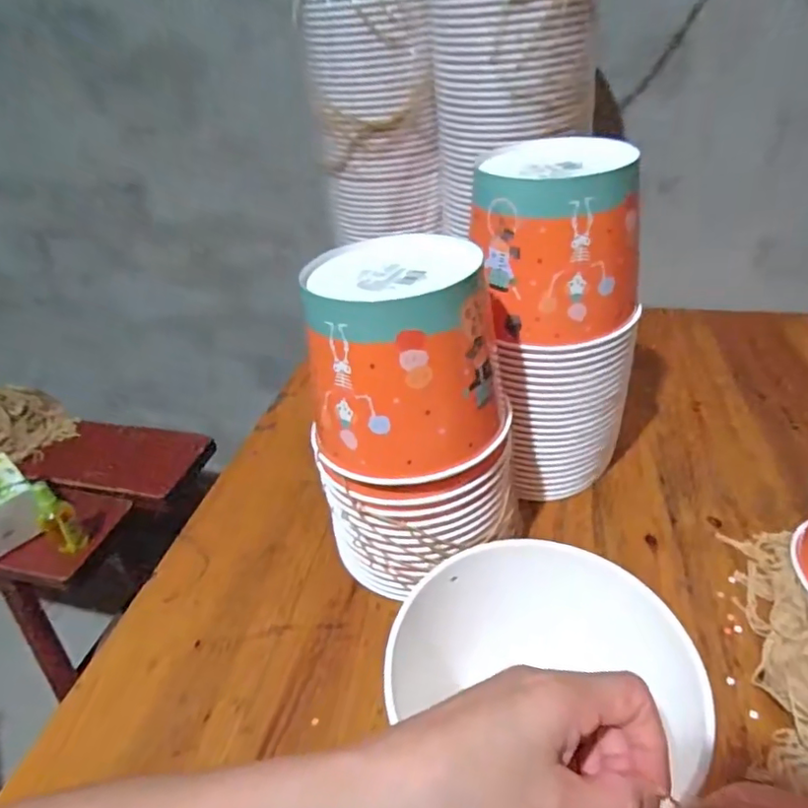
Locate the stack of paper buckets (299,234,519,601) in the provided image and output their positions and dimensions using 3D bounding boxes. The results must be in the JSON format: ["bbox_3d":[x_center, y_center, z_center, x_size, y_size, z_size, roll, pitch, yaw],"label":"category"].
[{"bbox_3d":[0.009,0.010,0.454,0.148,0.240,0.129,-2,36,4],"label":"stack of paper buckets"}]

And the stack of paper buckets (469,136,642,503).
[{"bbox_3d":[0.138,-0.063,0.536,0.139,0.311,0.119,-15,36,-11],"label":"stack of paper buckets"}]

